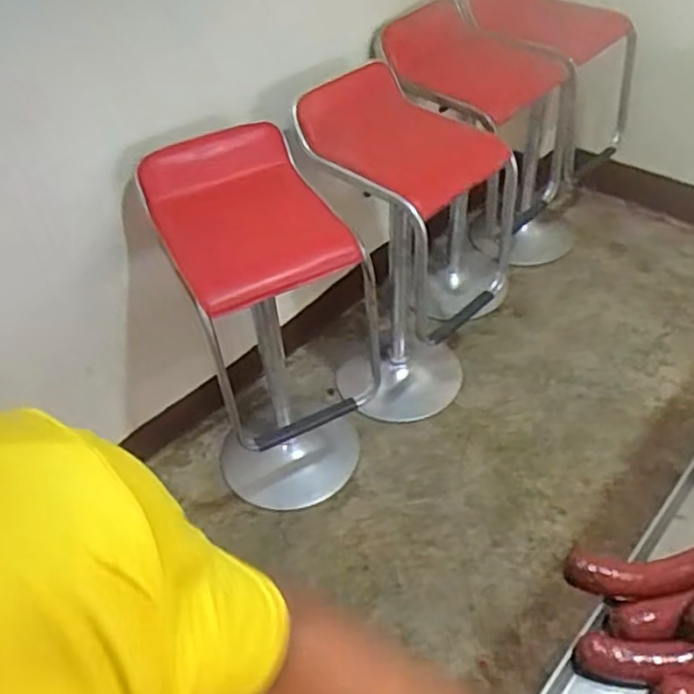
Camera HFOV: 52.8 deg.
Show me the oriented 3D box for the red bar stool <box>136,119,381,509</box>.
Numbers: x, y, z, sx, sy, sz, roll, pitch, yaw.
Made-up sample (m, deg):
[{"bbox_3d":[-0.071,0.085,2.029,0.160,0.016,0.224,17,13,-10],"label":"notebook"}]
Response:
[{"bbox_3d":[-0.177,-0.071,1.596,0.385,0.970,0.369,-17,46,-12],"label":"red bar stool"}]

